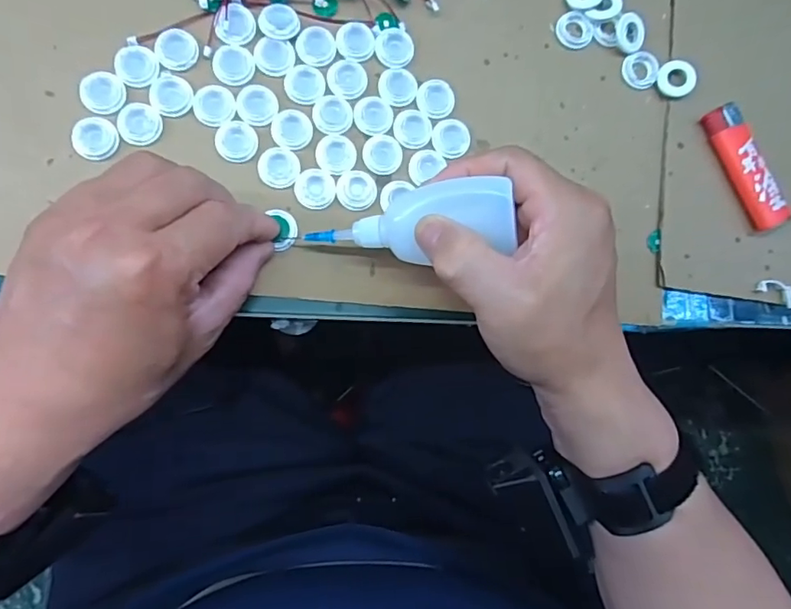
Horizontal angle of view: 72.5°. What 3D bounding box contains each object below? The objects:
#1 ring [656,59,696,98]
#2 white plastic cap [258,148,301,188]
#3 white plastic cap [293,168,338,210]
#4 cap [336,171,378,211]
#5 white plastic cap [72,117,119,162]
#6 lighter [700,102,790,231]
[{"bbox_3d":[0.175,-0.141,0.336,0.022,0.004,0.023,-7,94,11],"label":"ring"},{"bbox_3d":[-0.065,-0.077,0.303,0.022,0.004,0.023,0,86,-8],"label":"white plastic cap"},{"bbox_3d":[-0.045,-0.066,0.306,0.023,0.004,0.023,-2,87,-8],"label":"white plastic cap"},{"bbox_3d":[-0.022,-0.066,0.308,0.022,0.006,0.022,1,86,-8],"label":"cap"},{"bbox_3d":[-0.161,-0.089,0.290,0.023,0.005,0.022,1,86,-8],"label":"white plastic cap"},{"bbox_3d":[0.218,-0.085,0.336,0.025,0.011,0.080,-27,91,-9],"label":"lighter"}]

